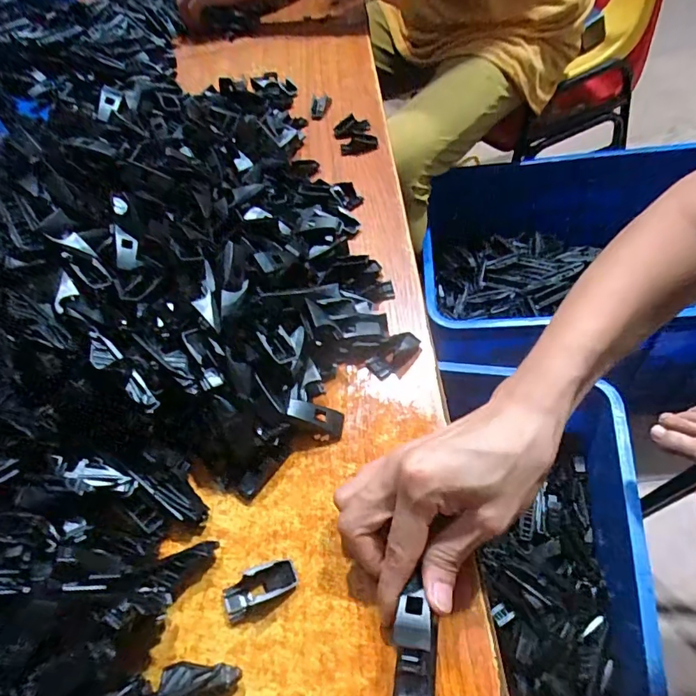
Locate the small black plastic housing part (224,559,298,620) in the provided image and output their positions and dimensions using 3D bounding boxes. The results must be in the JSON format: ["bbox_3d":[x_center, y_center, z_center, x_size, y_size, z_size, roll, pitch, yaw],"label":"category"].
[{"bbox_3d":[-0.049,0.134,0.269,0.041,0.012,0.021,-21,52,-5],"label":"small black plastic housing part"}]

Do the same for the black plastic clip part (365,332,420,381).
[{"bbox_3d":[0.034,0.004,0.352,0.040,0.013,0.021,-41,56,-19],"label":"black plastic clip part"}]

